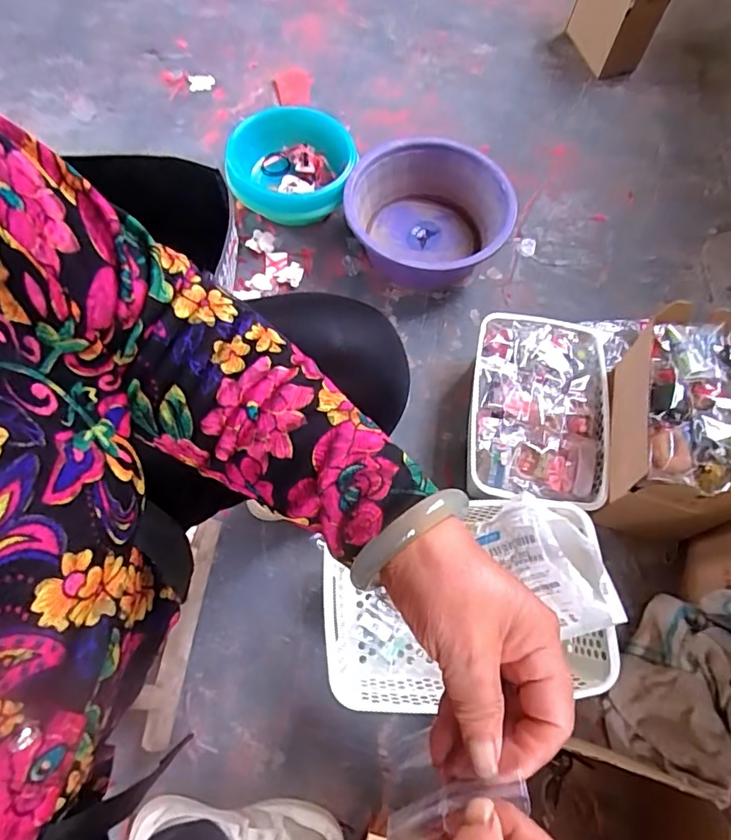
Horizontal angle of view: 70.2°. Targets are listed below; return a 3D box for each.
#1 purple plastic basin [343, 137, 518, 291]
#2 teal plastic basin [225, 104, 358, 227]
[{"bbox_3d":[0.108,-0.359,0.927,0.277,0.115,0.264,0,68,-1],"label":"purple plastic basin"},{"bbox_3d":[-0.144,-0.476,0.971,0.241,0.081,0.246,0,68,-1],"label":"teal plastic basin"}]

